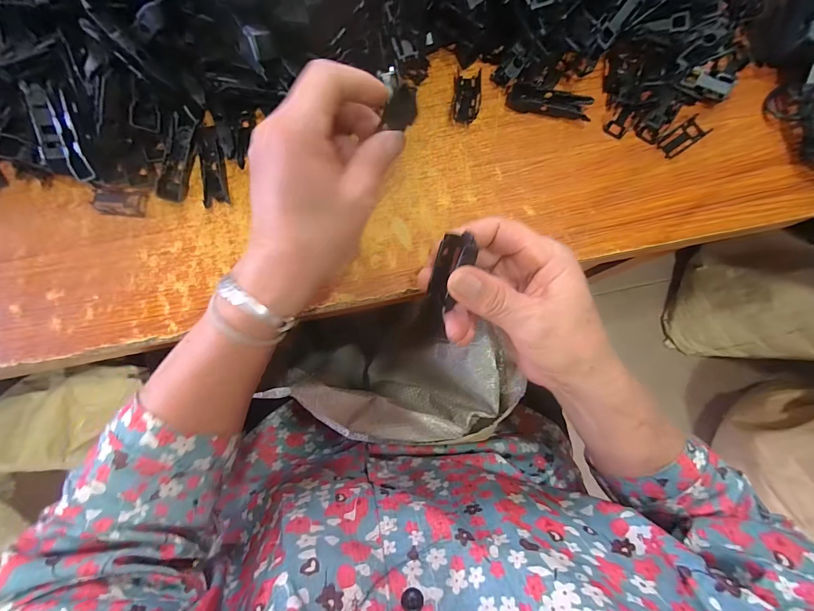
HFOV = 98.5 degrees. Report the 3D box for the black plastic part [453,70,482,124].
[{"bbox_3d":[0.051,-0.179,0.300,0.022,0.009,0.047,3,82,-1],"label":"black plastic part"}]

